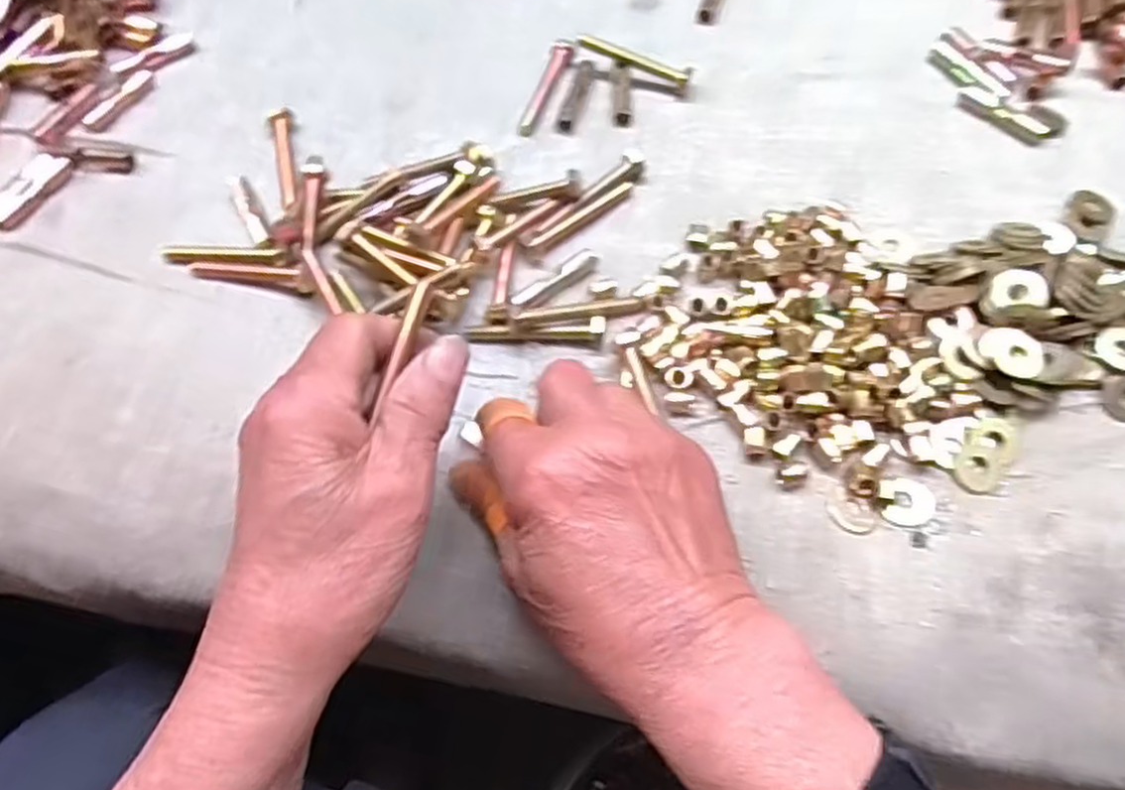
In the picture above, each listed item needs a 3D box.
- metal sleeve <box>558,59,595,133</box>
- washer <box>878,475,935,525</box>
[{"bbox_3d":[0.008,-0.162,0.412,0.009,0.005,0.049,15,66,10],"label":"metal sleeve"},{"bbox_3d":[0.143,0.043,0.317,0.023,0.005,0.020,-8,68,-7],"label":"washer"}]

